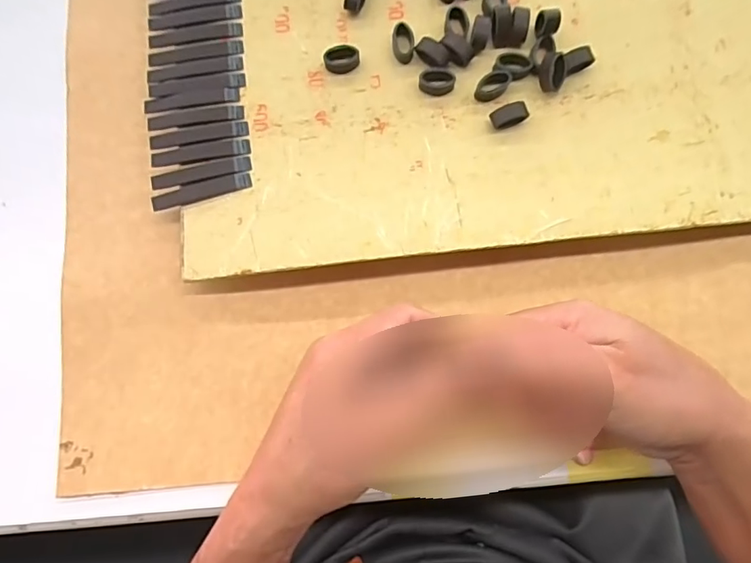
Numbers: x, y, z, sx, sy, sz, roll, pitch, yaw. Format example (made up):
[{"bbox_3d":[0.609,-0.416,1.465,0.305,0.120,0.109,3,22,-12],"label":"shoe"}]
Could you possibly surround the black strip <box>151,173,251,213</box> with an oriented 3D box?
[{"bbox_3d":[-0.104,-0.053,0.311,0.059,0.004,0.010,-14,87,2],"label":"black strip"}]

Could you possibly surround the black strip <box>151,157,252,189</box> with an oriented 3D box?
[{"bbox_3d":[-0.104,-0.065,0.312,0.060,0.006,0.009,-10,79,-3],"label":"black strip"}]

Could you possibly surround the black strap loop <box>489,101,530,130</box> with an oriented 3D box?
[{"bbox_3d":[0.080,-0.100,0.313,0.022,0.007,0.014,-26,80,-6],"label":"black strap loop"}]

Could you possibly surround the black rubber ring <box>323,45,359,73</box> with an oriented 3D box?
[{"bbox_3d":[-0.020,-0.136,0.319,0.021,0.010,0.013,-9,79,-3],"label":"black rubber ring"}]

